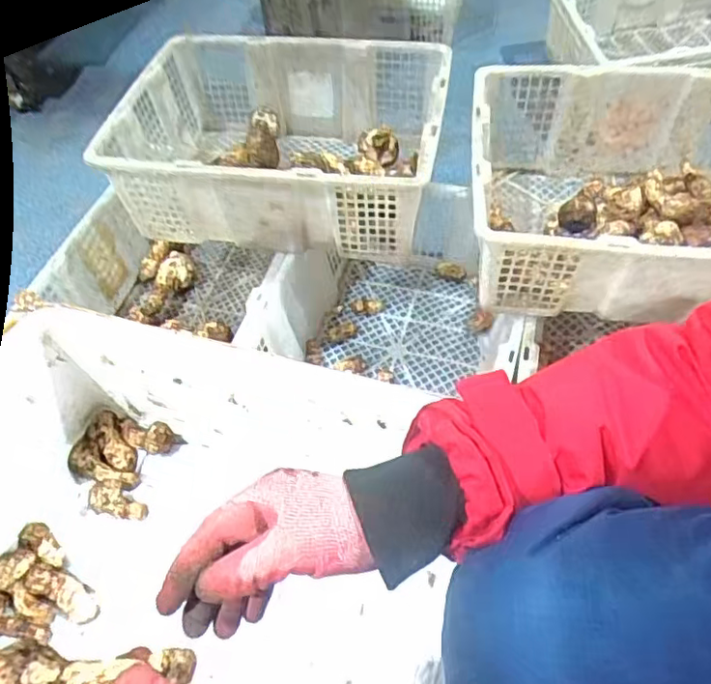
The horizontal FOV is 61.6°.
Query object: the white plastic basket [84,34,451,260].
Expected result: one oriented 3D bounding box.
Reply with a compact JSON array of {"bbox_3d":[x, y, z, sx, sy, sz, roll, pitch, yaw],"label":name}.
[{"bbox_3d":[-0.108,-0.328,0.948,0.465,0.187,0.389,8,55,9],"label":"white plastic basket"}]

